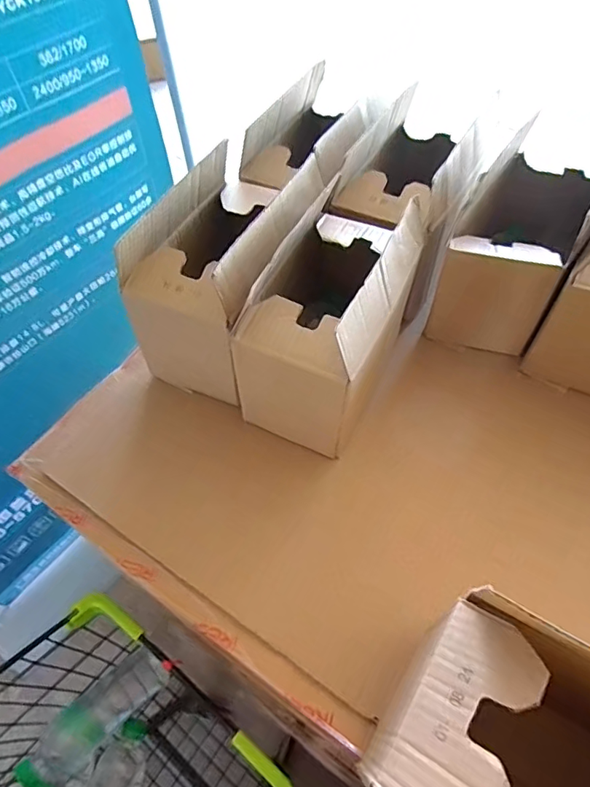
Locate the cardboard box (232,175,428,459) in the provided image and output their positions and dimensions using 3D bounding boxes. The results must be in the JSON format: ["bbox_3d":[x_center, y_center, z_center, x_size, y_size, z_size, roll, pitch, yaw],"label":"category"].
[{"bbox_3d":[0.044,-0.087,0.574,0.135,0.215,0.243,21,59,17],"label":"cardboard box"}]

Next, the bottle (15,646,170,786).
[{"bbox_3d":[-0.266,0.436,0.661,0.068,0.052,0.193,36,51,25],"label":"bottle"}]

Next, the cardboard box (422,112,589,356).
[{"bbox_3d":[0.296,-0.197,0.645,0.143,0.220,0.242,26,60,19],"label":"cardboard box"}]

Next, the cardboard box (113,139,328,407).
[{"bbox_3d":[-0.070,-0.138,0.603,0.149,0.218,0.236,25,60,19],"label":"cardboard box"}]

